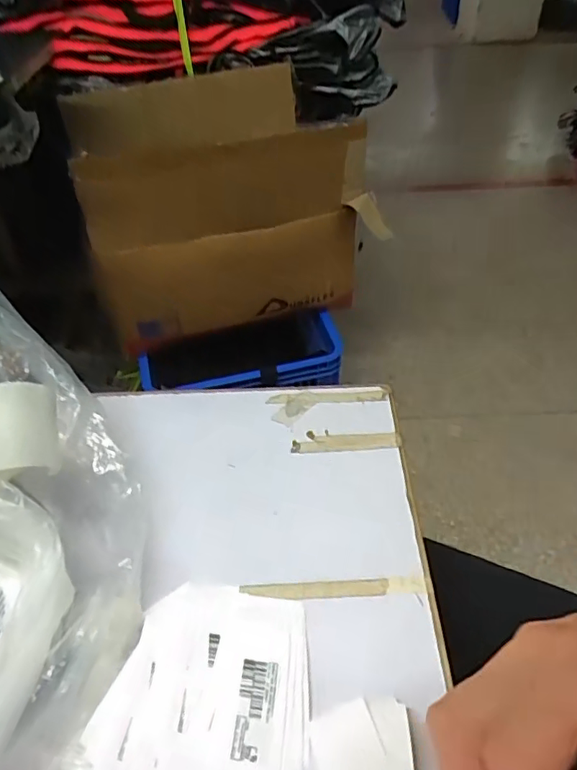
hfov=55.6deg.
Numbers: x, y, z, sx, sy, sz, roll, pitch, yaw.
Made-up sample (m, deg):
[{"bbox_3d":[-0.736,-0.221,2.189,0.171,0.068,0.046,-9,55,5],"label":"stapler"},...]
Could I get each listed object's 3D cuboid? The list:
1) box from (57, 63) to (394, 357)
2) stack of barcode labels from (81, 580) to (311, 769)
[{"bbox_3d":[-0.152,-0.401,1.187,0.549,0.380,0.436,-11,46,-7],"label":"box"},{"bbox_3d":[-0.039,0.143,0.277,0.099,0.018,0.090,1,46,4],"label":"stack of barcode labels"}]

